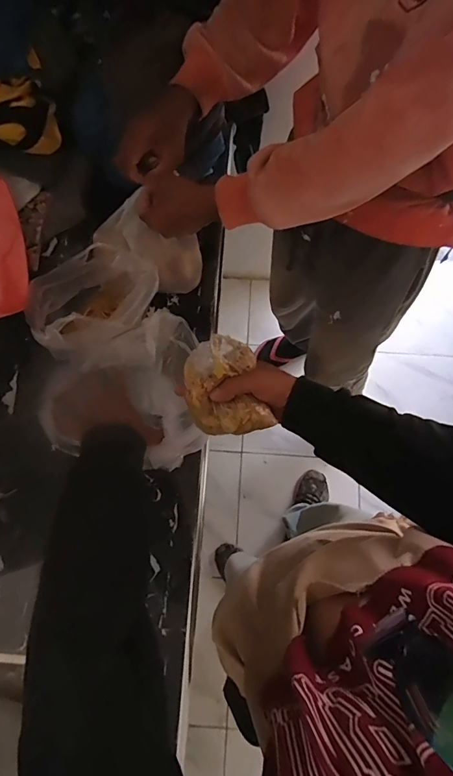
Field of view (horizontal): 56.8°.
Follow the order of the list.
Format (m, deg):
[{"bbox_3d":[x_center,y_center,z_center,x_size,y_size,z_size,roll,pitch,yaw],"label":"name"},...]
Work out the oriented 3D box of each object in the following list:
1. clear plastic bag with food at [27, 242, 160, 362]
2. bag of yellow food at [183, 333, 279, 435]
[{"bbox_3d":[-0.213,-0.144,0.677,0.209,0.087,0.162,-36,78,-10],"label":"clear plastic bag with food"},{"bbox_3d":[-0.001,0.000,0.497,0.096,0.055,0.119,-17,105,-18],"label":"bag of yellow food"}]

